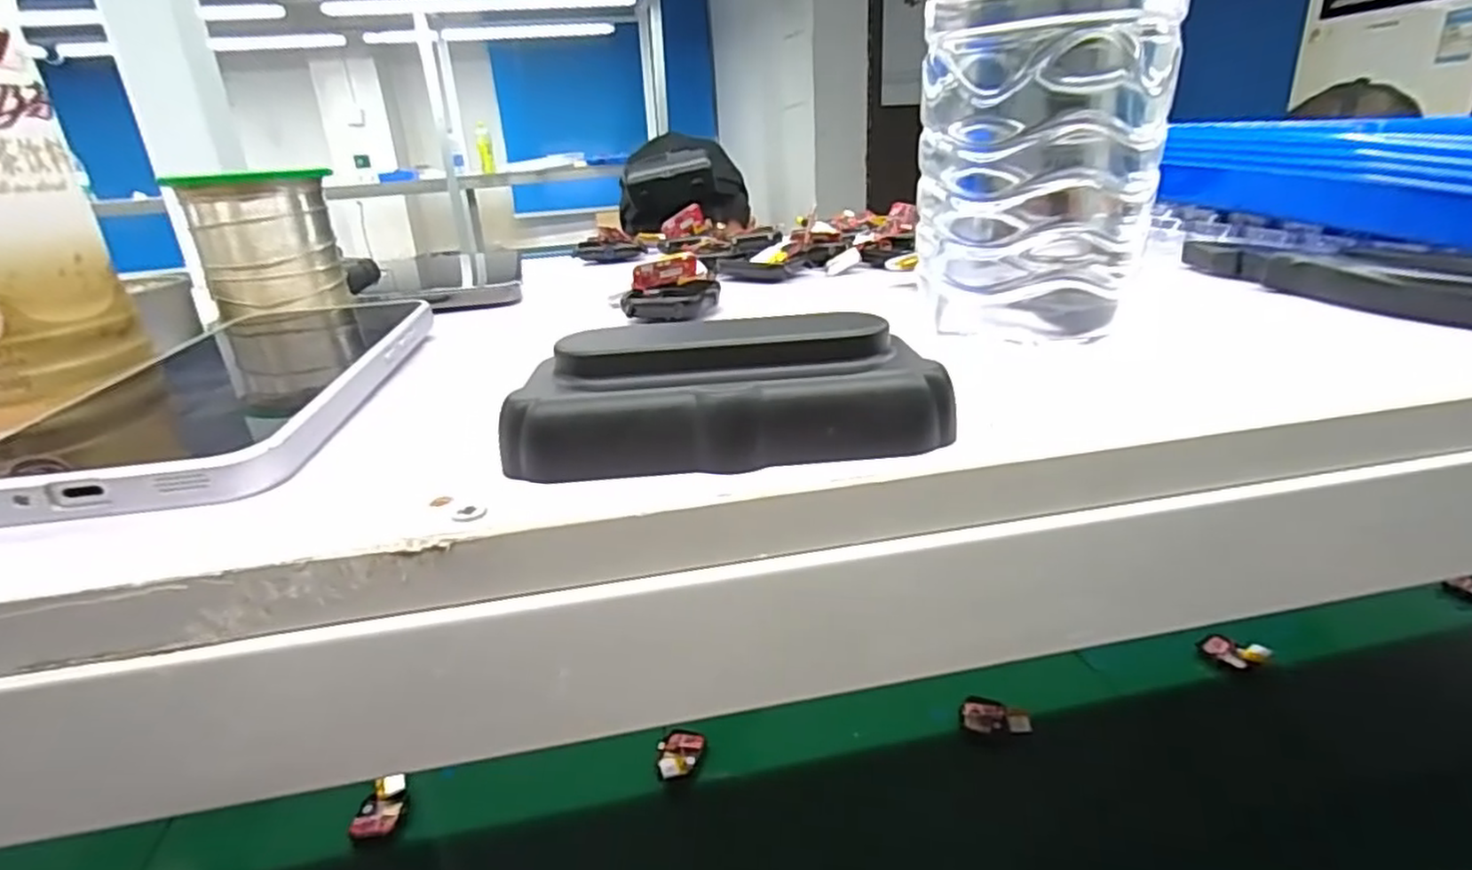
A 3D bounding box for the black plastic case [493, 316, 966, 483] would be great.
[{"bbox_3d":[-0.001,-0.010,0.176,0.103,0.031,0.039,-2,22,2],"label":"black plastic case"}]

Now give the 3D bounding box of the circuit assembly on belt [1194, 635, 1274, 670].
[{"bbox_3d":[0.477,0.205,0.683,0.056,0.017,0.035,14,27,36],"label":"circuit assembly on belt"}]

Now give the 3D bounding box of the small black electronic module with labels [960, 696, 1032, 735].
[{"bbox_3d":[0.227,0.247,0.625,0.056,0.015,0.028,2,22,12],"label":"small black electronic module with labels"}]

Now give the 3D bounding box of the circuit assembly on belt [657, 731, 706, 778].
[{"bbox_3d":[-0.049,0.271,0.609,0.033,0.011,0.054,6,23,21],"label":"circuit assembly on belt"}]

